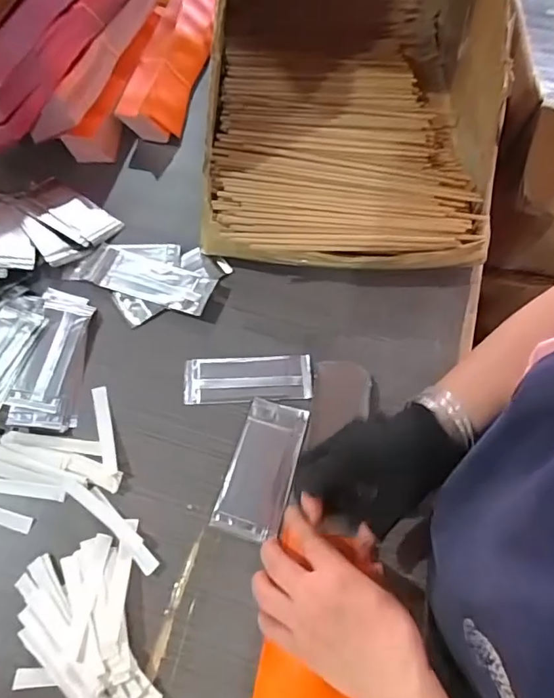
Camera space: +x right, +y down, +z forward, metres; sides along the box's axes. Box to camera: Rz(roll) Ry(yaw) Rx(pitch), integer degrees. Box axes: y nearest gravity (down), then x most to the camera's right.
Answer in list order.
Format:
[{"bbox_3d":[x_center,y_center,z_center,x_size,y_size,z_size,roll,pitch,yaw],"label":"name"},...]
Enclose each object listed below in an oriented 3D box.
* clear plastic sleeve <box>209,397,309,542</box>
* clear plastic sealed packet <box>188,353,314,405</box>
[{"bbox_3d":[-0.012,0.107,0.449,0.057,0.009,0.124,16,65,5],"label":"clear plastic sleeve"},{"bbox_3d":[-0.028,0.029,0.489,0.125,0.004,0.048,-2,65,-4],"label":"clear plastic sealed packet"}]

